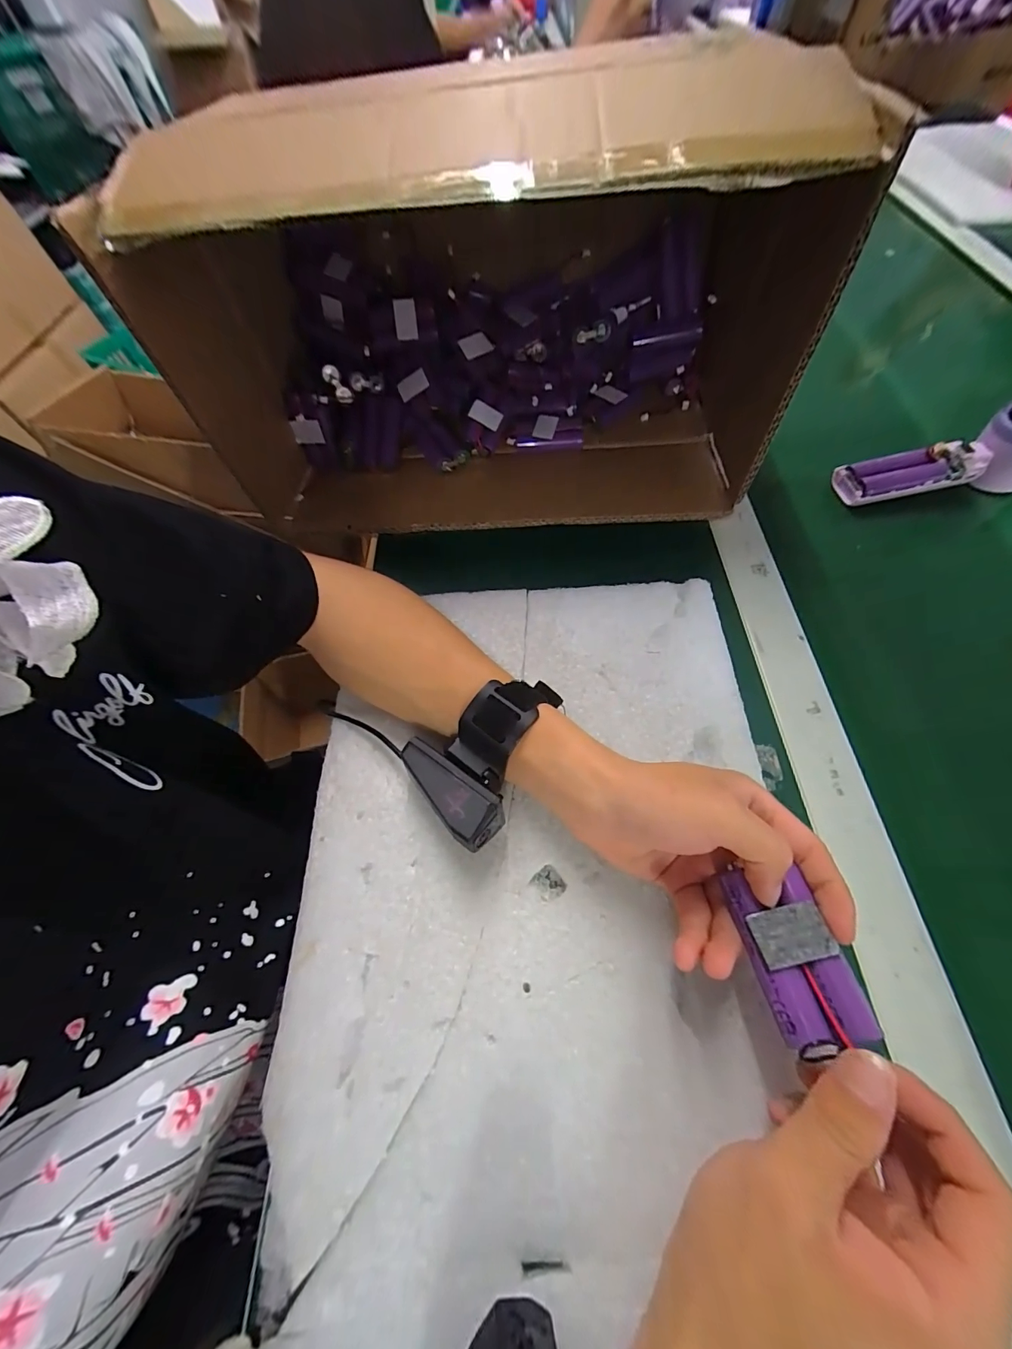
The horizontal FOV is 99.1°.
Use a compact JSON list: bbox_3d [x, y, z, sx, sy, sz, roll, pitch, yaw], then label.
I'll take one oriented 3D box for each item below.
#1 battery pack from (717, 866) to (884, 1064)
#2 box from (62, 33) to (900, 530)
[{"bbox_3d":[0.126,0.124,0.189,0.036,0.021,0.062,-16,54,17],"label":"battery pack"},{"bbox_3d":[0.001,-0.300,0.357,0.486,0.217,0.265,1,62,3],"label":"box"}]

